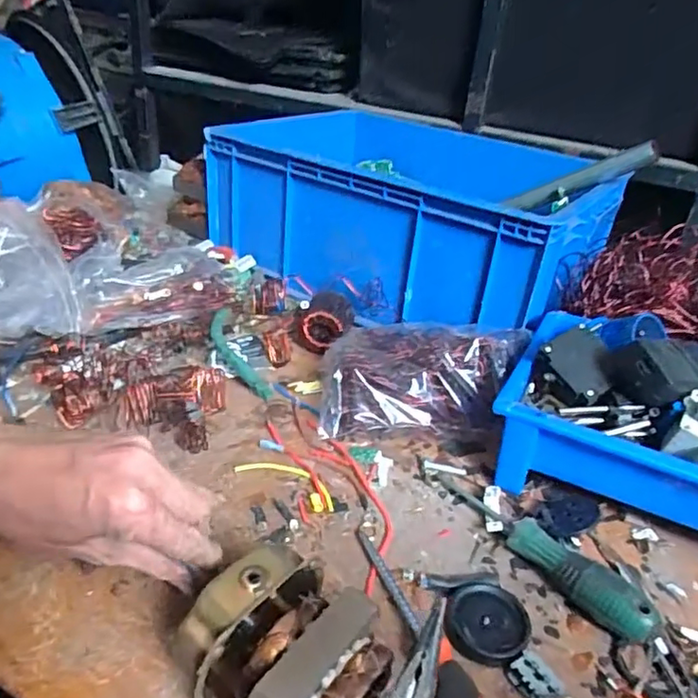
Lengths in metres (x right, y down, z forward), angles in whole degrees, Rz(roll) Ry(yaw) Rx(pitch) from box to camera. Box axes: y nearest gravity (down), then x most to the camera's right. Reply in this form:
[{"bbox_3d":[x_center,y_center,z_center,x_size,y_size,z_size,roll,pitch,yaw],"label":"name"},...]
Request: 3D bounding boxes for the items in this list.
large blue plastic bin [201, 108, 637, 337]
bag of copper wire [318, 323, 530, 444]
[{"bbox_3d":[0.098,-0.201,0.835,0.476,0.164,0.414,22,33,24],"label":"large blue plastic bin"},{"bbox_3d":[0.073,0.028,0.584,0.196,0.072,0.125,5,30,-3],"label":"bag of copper wire"}]

